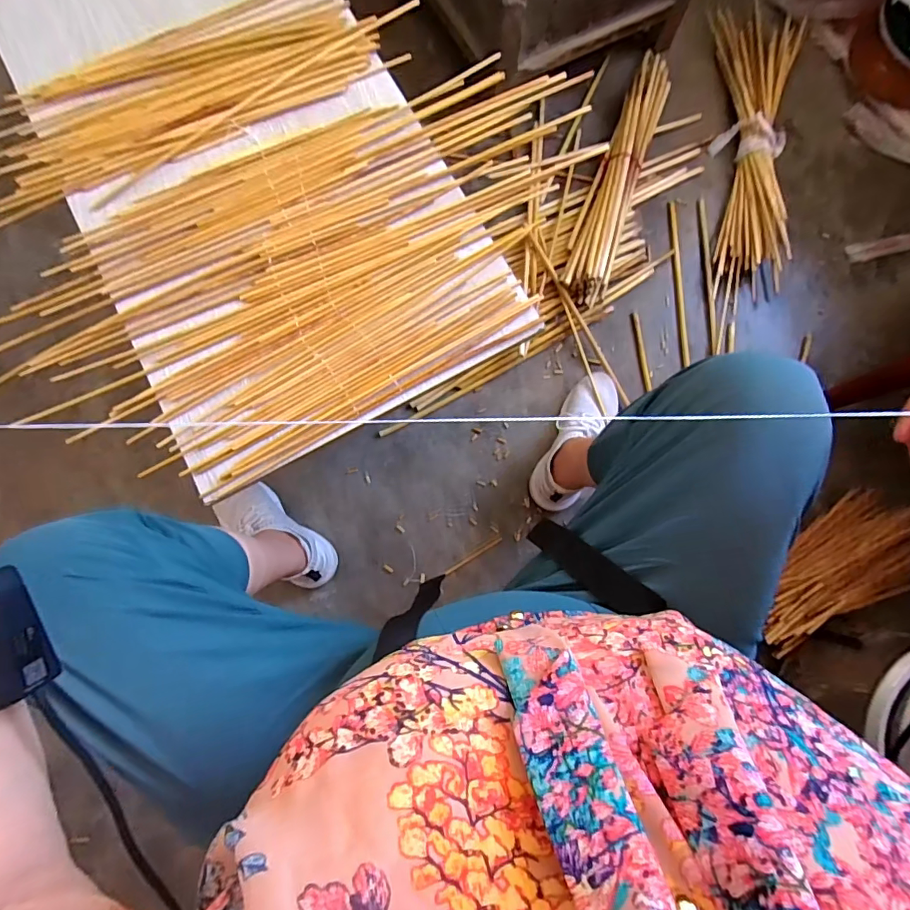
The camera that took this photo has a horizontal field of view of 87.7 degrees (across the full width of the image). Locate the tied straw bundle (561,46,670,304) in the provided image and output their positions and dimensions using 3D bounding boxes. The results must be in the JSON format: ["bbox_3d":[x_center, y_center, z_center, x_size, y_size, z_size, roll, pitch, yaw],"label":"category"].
[{"bbox_3d":[0.332,-0.568,0.946,0.094,0.068,0.584,21,80,0],"label":"tied straw bundle"}]

